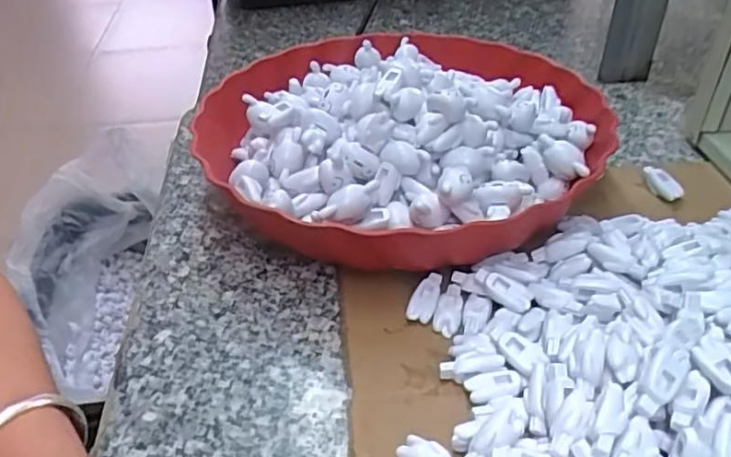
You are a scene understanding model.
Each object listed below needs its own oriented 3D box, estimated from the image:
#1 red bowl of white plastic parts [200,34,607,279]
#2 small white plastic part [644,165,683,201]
[{"bbox_3d":[0.027,-0.065,0.392,0.238,0.072,0.232,-2,39,2],"label":"red bowl of white plastic parts"},{"bbox_3d":[0.182,-0.028,0.392,0.008,0.013,0.028,-22,42,-21],"label":"small white plastic part"}]

